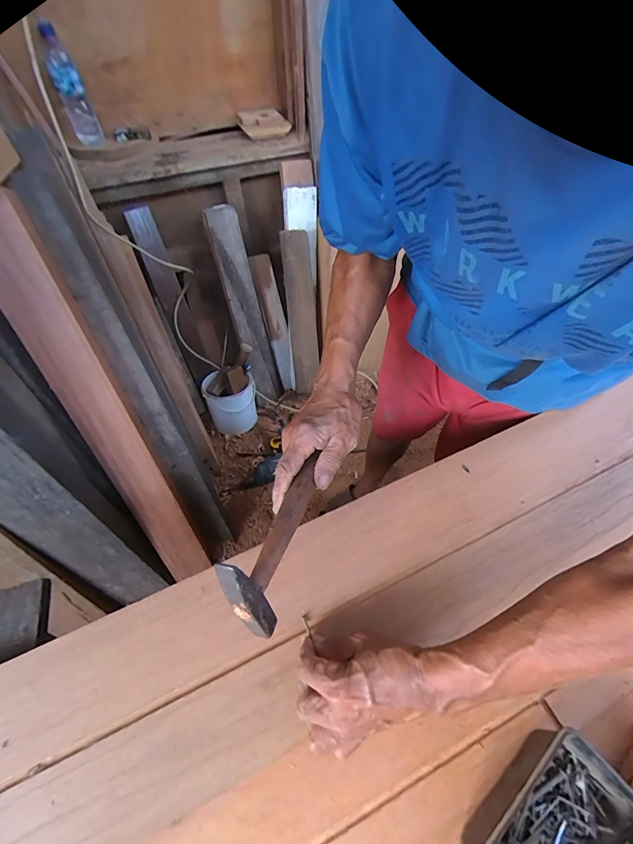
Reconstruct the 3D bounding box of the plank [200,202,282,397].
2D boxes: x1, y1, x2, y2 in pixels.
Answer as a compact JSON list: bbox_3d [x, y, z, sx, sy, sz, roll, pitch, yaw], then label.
[{"bbox_3d":[-0.251,-0.394,1.291,0.114,0.682,0.074,-18,27,-8],"label":"plank"}]

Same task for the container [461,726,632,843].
[{"bbox_3d":[0.193,0.343,0.299,0.145,0.063,0.082,-33,62,-18],"label":"container"}]

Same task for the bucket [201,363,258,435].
[{"bbox_3d":[-0.321,-0.082,1.359,0.188,0.277,0.181,0,54,1],"label":"bucket"}]

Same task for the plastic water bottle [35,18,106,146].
[{"bbox_3d":[-0.742,-1.011,1.069,0.081,0.279,0.089,-19,26,-9],"label":"plastic water bottle"}]

